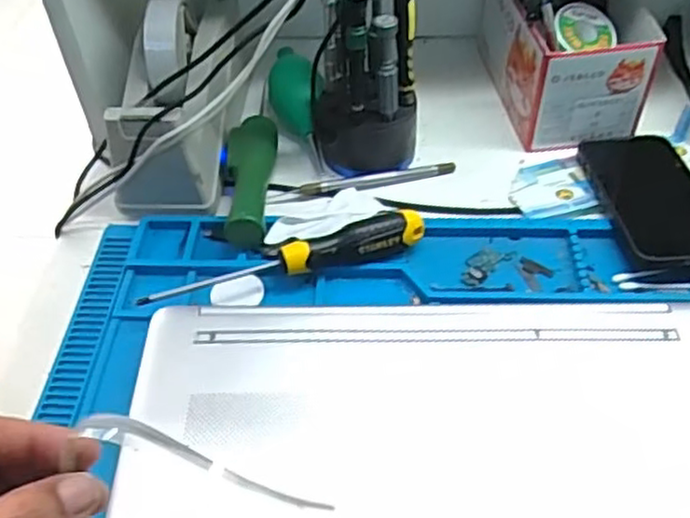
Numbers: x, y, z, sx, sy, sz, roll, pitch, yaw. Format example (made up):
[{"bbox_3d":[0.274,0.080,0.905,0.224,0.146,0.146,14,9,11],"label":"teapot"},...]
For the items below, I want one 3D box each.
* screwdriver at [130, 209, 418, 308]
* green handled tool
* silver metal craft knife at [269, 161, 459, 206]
[{"bbox_3d":[-0.036,0.006,0.489,0.202,0.033,0.023,-19,50,-14],"label":"screwdriver"},{"bbox_3d":[-0.075,-0.065,0.556,0.037,0.032,0.140,-2,48,1],"label":"green handled tool"},{"bbox_3d":[0.014,-0.064,0.574,0.155,0.010,0.016,-12,48,-9],"label":"silver metal craft knife"}]

